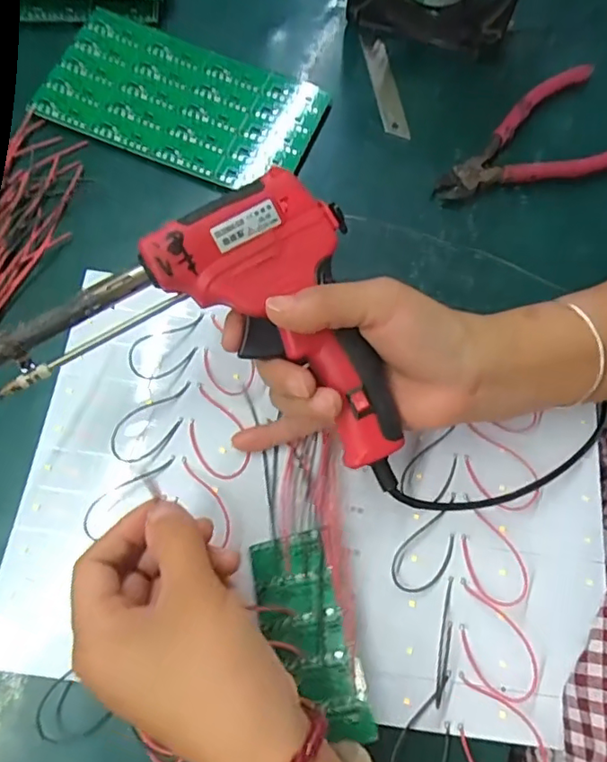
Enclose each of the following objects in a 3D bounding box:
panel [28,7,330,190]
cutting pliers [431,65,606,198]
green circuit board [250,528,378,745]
[{"bbox_3d":[-0.087,-0.203,0.416,0.190,0.009,0.107,21,71,5],"label":"panel"},{"bbox_3d":[0.160,-0.172,0.412,0.156,0.012,0.085,-23,73,-10],"label":"cutting pliers"},{"bbox_3d":[0.002,0.126,0.288,0.040,0.005,0.098,-20,61,4],"label":"green circuit board"}]

